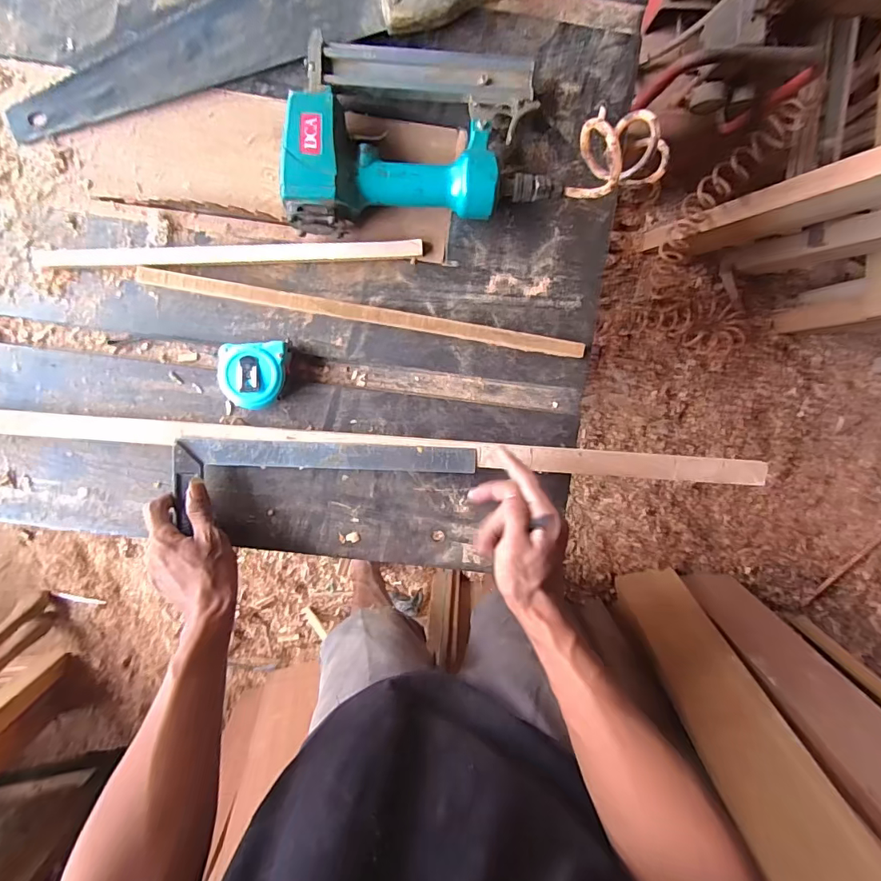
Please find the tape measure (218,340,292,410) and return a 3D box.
[{"bbox_3d":[-0.185,-0.065,0.468,0.064,0.035,0.064,2,97,-3],"label":"tape measure"}]

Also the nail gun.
[{"bbox_3d":[-0.020,-0.285,0.434,0.254,0.062,0.162,-4,97,-2],"label":"nail gun"}]

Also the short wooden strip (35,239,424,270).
[{"bbox_3d":[-0.204,-0.188,0.463,0.365,0.005,0.021,-3,97,-2],"label":"short wooden strip"}]

